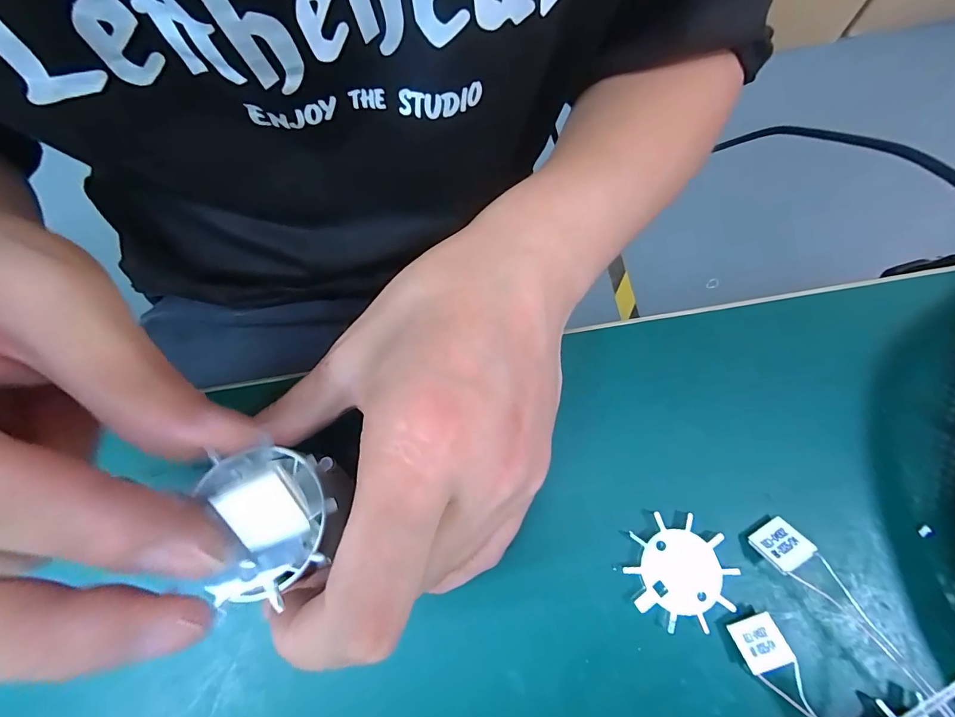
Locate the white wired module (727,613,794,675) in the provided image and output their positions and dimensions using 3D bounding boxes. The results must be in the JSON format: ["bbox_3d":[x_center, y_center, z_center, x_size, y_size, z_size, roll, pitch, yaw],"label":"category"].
[{"bbox_3d":[0.100,0.101,0.150,0.014,0.007,0.016,-21,73,-4],"label":"white wired module"}]

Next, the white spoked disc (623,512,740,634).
[{"bbox_3d":[0.077,0.081,0.161,0.035,0.005,0.037,0,75,2],"label":"white spoked disc"}]

